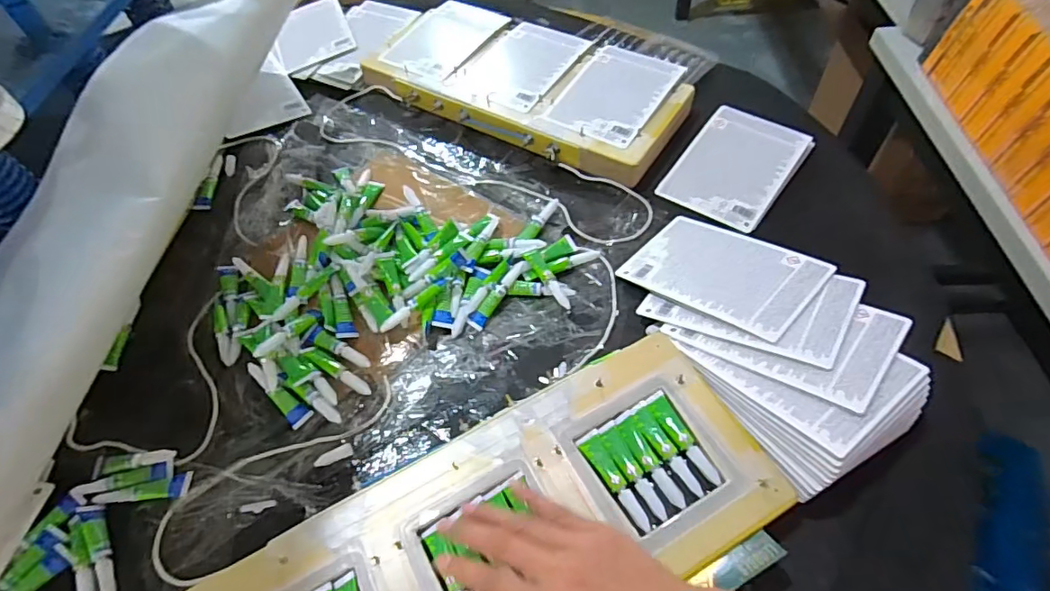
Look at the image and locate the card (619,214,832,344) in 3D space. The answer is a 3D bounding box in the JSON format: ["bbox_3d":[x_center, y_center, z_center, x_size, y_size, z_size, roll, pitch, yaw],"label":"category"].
[{"bbox_3d":[0.191,-0.025,0.523,0.111,0.005,0.166,-41,47,-24],"label":"card"}]

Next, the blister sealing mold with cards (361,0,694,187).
[{"bbox_3d":[0.001,-0.286,0.716,0.414,0.048,0.195,28,62,22],"label":"blister sealing mold with cards"}]

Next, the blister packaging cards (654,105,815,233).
[{"bbox_3d":[0.247,-0.153,0.630,0.119,0.008,0.163,31,69,24],"label":"blister packaging cards"}]

